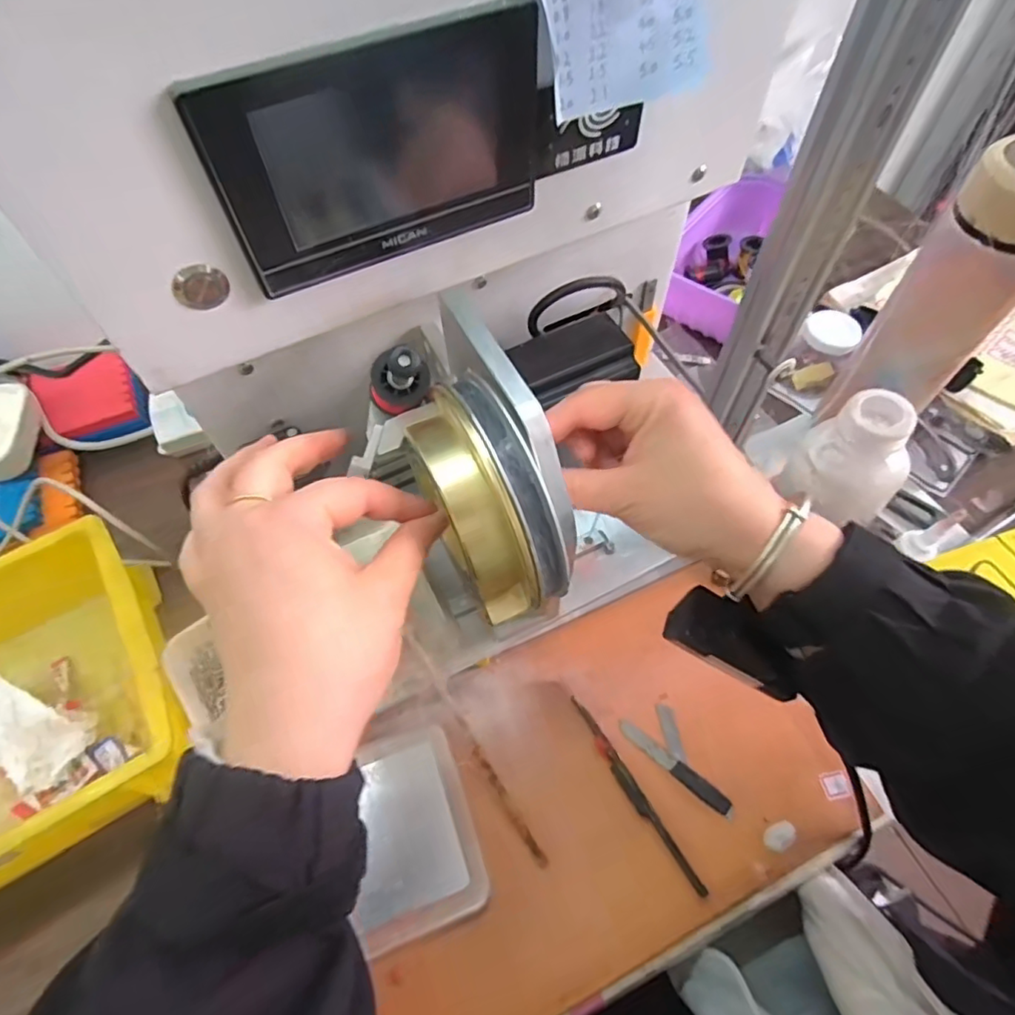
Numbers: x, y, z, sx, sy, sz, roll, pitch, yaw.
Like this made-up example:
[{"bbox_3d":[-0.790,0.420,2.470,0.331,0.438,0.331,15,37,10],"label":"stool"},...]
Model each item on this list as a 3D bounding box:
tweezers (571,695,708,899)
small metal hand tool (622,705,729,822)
[{"bbox_3d":[0.077,0.172,0.358,0.009,0.010,0.125,-29,64,-15],"label":"tweezers"},{"bbox_3d":[0.112,0.155,0.372,0.078,0.004,0.032,38,67,20],"label":"small metal hand tool"}]

